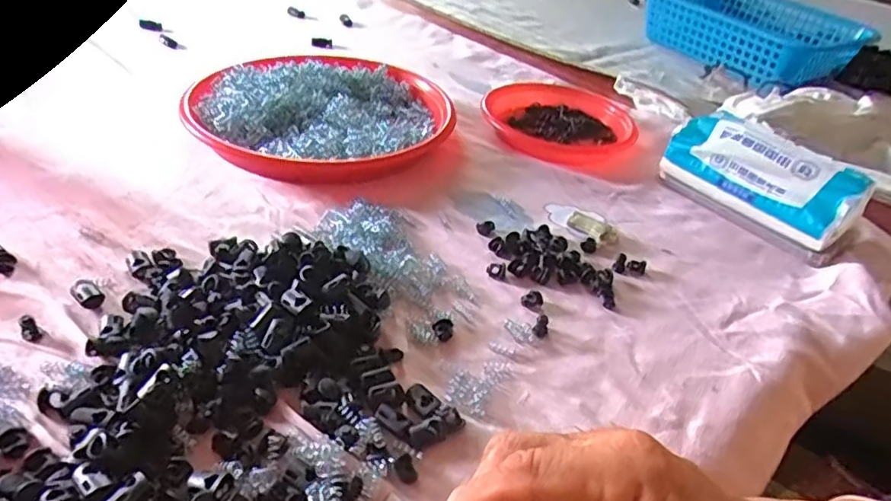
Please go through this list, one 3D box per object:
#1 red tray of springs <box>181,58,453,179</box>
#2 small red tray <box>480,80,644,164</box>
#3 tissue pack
[{"bbox_3d":[-0.117,-0.141,0.594,0.239,0.034,0.238,8,36,1],"label":"red tray of springs"},{"bbox_3d":[0.129,-0.151,0.674,0.167,0.027,0.190,20,38,15],"label":"small red tray"},{"bbox_3d":[0.288,-0.066,0.541,0.077,0.063,0.163,-14,41,-27],"label":"tissue pack"}]

